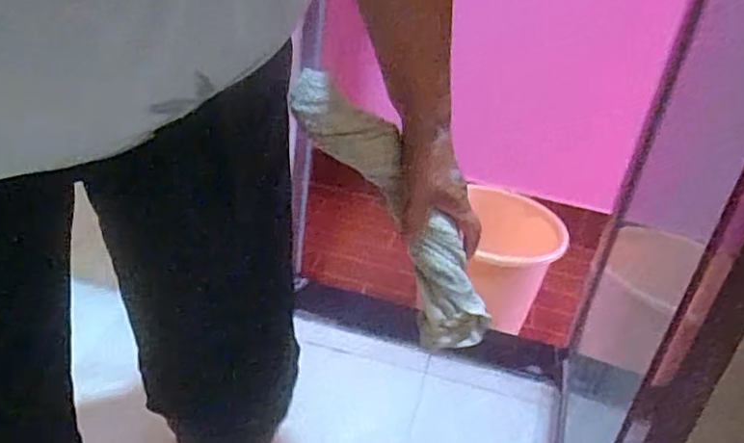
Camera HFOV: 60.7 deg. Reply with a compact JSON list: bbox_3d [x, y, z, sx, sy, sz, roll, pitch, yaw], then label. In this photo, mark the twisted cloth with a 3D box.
[{"bbox_3d":[0.021,-0.005,0.588,0.074,0.298,0.042,-24,20,23],"label":"twisted cloth"}]

